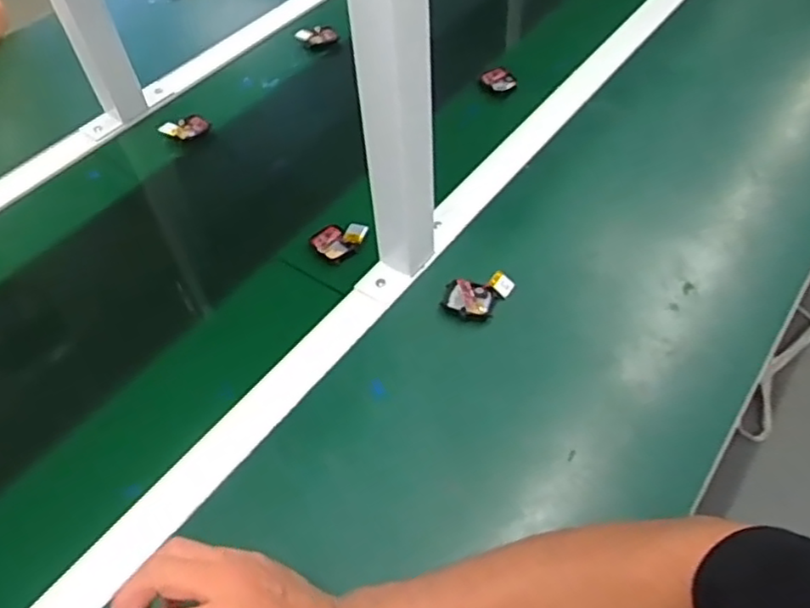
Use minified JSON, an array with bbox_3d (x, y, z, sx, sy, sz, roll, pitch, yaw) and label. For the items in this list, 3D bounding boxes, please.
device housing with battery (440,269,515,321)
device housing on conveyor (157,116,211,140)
[{"bbox_3d":[0.069,-0.008,0.608,0.069,0.016,0.041,-10,51,-4],"label":"device housing with battery"},{"bbox_3d":[-0.268,-0.215,0.804,0.057,0.020,0.027,-9,51,-3],"label":"device housing on conveyor"}]

